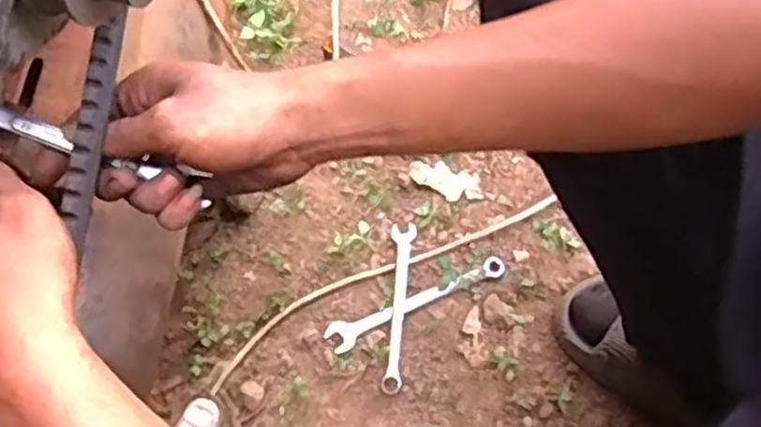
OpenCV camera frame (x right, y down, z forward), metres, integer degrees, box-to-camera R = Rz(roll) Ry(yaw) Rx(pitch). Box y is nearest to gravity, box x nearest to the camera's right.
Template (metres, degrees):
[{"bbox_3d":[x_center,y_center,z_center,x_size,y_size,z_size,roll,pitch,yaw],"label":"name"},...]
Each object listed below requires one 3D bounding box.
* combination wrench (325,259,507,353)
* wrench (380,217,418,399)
[{"bbox_3d":[0.036,0.087,0.740,0.191,0.010,0.030,-24,71,-10],"label":"combination wrench"},{"bbox_3d":[0.016,0.091,0.736,0.024,0.013,0.168,6,69,2],"label":"wrench"}]

